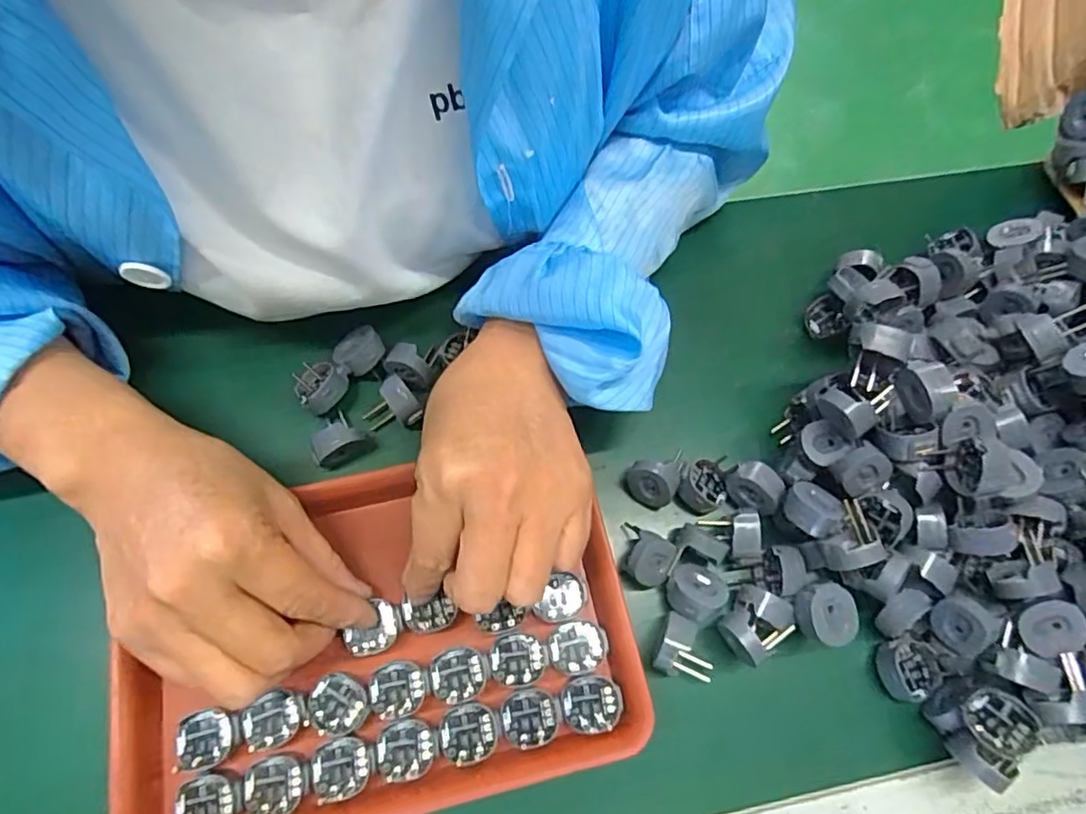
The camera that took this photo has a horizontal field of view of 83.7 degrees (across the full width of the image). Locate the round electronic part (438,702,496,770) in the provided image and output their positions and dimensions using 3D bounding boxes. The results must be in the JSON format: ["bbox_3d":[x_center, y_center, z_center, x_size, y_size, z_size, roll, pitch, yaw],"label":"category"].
[{"bbox_3d":[-0.036,0.153,0.284,0.026,0.004,0.026,1,71,-2],"label":"round electronic part"}]

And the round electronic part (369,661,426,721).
[{"bbox_3d":[-0.070,0.136,0.290,0.025,0.004,0.024,1,71,-2],"label":"round electronic part"}]

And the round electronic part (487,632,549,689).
[{"bbox_3d":[-0.013,0.124,0.296,0.028,0.004,0.025,-10,72,-6],"label":"round electronic part"}]

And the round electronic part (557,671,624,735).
[{"bbox_3d":[0.023,0.142,0.290,0.028,0.005,0.025,-10,72,-6],"label":"round electronic part"}]

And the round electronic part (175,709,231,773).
[{"bbox_3d":[-0.157,0.153,0.277,0.027,0.004,0.024,-10,72,-6],"label":"round electronic part"}]

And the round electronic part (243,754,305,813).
[{"bbox_3d":[-0.121,0.172,0.272,0.026,0.004,0.024,1,71,-2],"label":"round electronic part"}]

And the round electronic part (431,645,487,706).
[{"bbox_3d":[-0.041,0.130,0.292,0.025,0.004,0.024,1,71,-2],"label":"round electronic part"}]

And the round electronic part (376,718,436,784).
[{"bbox_3d":[-0.064,0.159,0.281,0.025,0.004,0.025,1,71,-2],"label":"round electronic part"}]

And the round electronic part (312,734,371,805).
[{"bbox_3d":[-0.093,0.165,0.277,0.025,0.004,0.025,1,71,-2],"label":"round electronic part"}]

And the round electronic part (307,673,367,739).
[{"bbox_3d":[-0.097,0.141,0.286,0.026,0.004,0.027,1,71,-2],"label":"round electronic part"}]

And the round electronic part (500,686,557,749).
[{"bbox_3d":[-0.007,0.147,0.287,0.026,0.004,0.025,1,71,-2],"label":"round electronic part"}]

